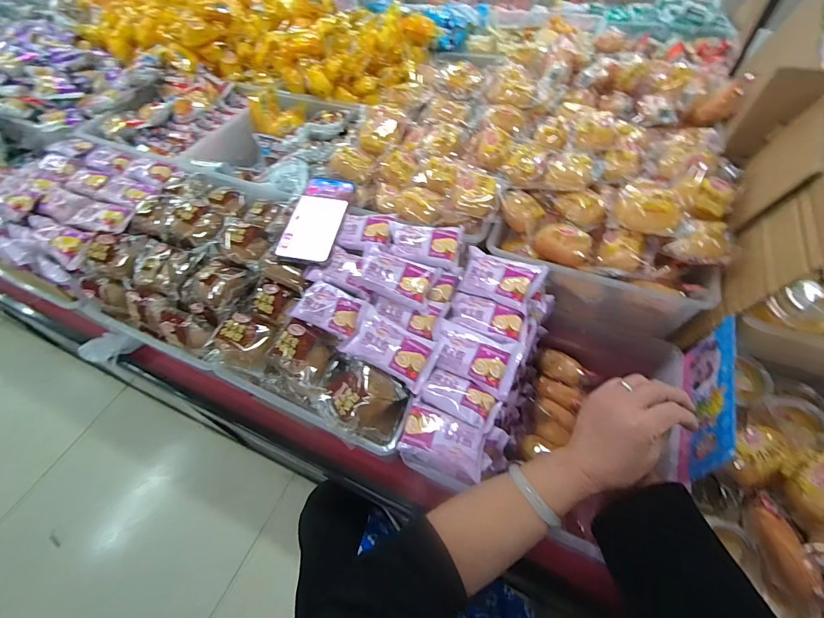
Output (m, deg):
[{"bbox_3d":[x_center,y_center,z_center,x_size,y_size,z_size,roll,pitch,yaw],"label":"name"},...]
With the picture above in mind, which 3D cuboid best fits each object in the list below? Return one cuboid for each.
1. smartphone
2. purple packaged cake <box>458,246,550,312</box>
[{"bbox_3d":[-0.141,-0.136,0.573,0.081,0.007,0.163,7,62,2],"label":"smartphone"},{"bbox_3d":[0.114,-0.042,0.503,0.105,0.036,0.062,26,61,21],"label":"purple packaged cake"}]

